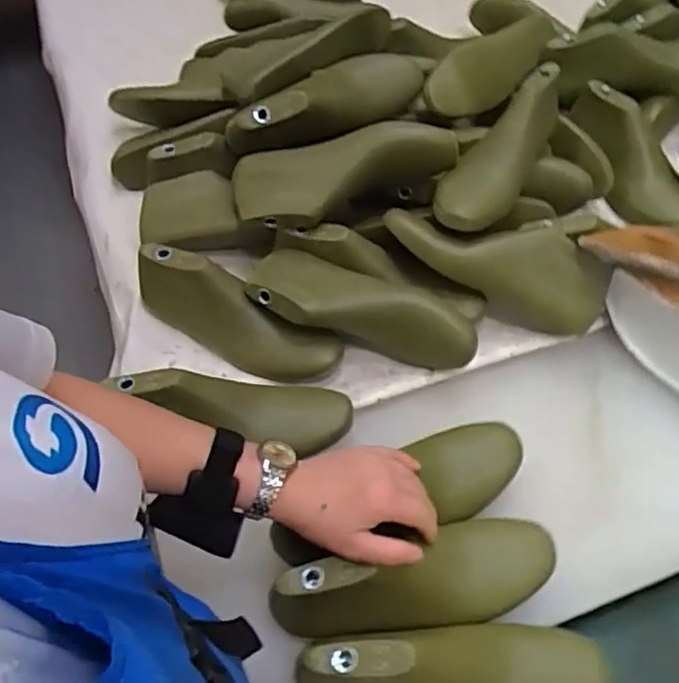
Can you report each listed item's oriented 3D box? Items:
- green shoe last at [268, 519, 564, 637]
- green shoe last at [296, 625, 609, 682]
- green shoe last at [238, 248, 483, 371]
[{"bbox_3d":[0.064,0.186,0.532,0.224,0.068,0.072,-6,56,-14],"label":"green shoe last"},{"bbox_3d":[0.081,0.238,0.484,0.212,0.073,0.070,-1,57,2],"label":"green shoe last"},{"bbox_3d":[0.020,-0.022,0.664,0.226,0.073,0.077,19,60,14],"label":"green shoe last"}]

